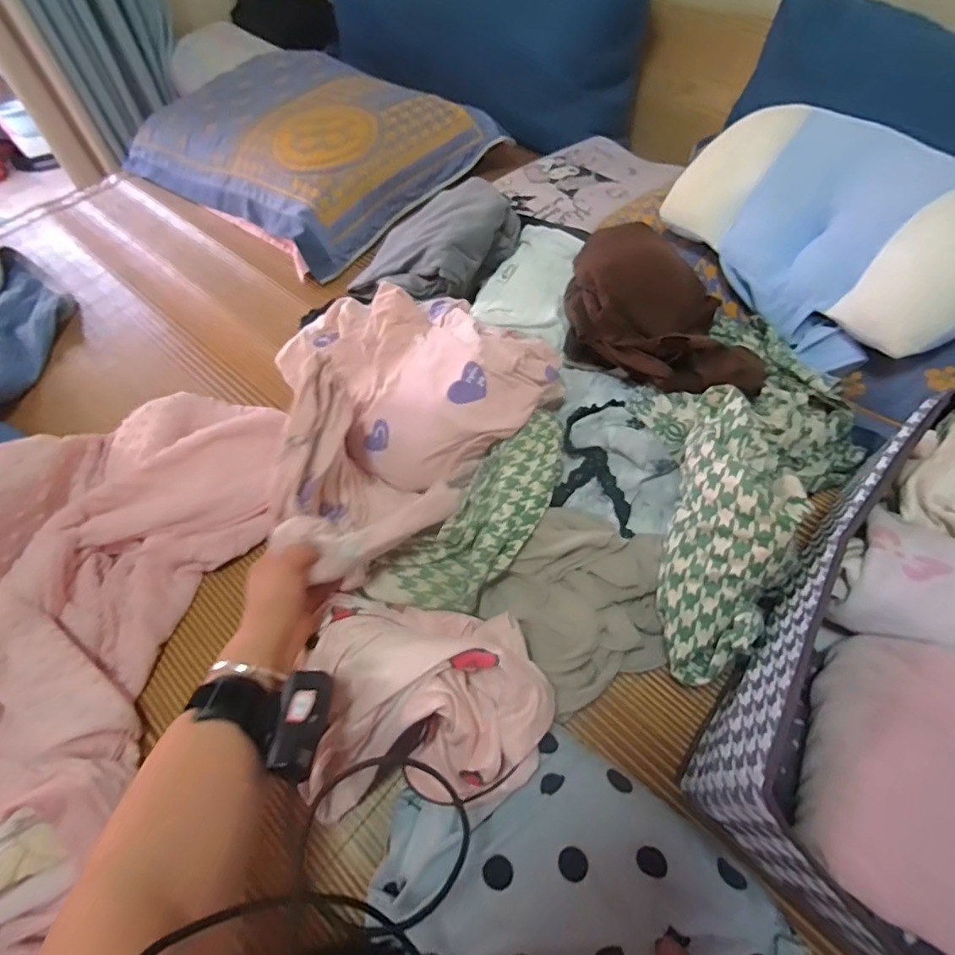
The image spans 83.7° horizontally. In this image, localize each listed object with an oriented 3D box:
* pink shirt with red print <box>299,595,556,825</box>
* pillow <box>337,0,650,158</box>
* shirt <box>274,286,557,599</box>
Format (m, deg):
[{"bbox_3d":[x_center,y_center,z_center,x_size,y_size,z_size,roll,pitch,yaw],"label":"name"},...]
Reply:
[{"bbox_3d":[-0.043,0.185,0.473,0.197,0.104,0.177,-6,56,0],"label":"pink shirt with red print"},{"bbox_3d":[-0.040,-0.949,1.127,0.800,0.326,0.187,38,66,25],"label":"pillow"},{"bbox_3d":[-0.124,-0.078,0.608,0.302,0.133,0.318,34,65,23],"label":"shirt"}]

